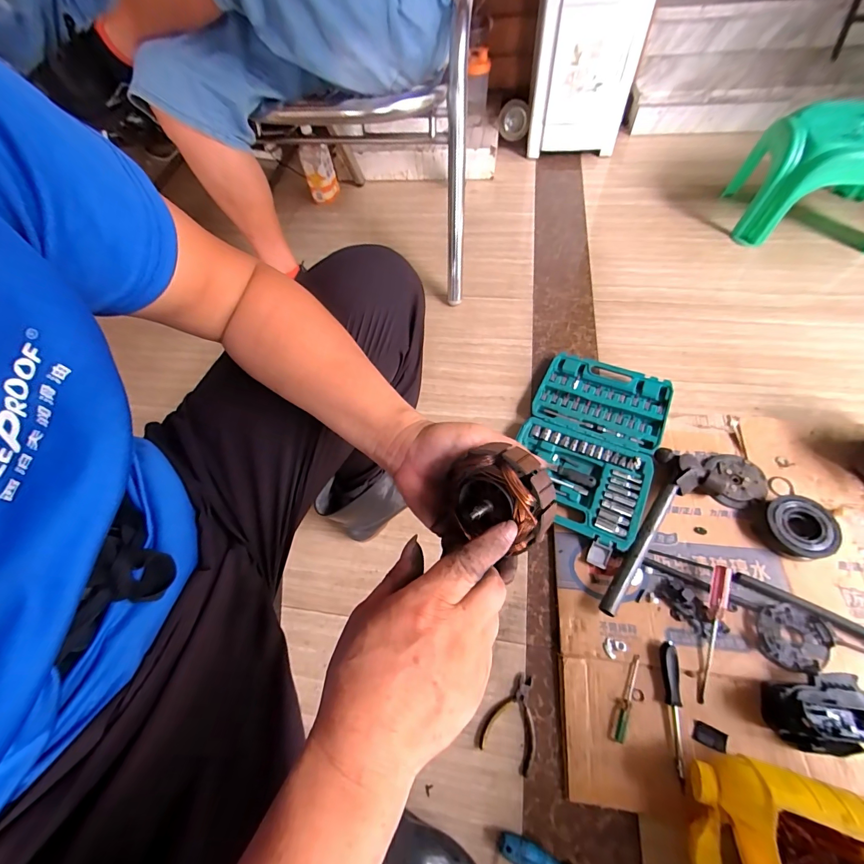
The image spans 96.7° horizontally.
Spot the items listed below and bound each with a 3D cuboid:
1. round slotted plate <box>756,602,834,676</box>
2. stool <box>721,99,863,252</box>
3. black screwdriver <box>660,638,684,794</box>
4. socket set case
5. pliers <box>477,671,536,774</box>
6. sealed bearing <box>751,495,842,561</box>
[{"bbox_3d":[0.536,0.304,0.571,0.083,0.017,0.096,35,69,22],"label":"round slotted plate"},{"bbox_3d":[1.069,-0.690,1.033,0.366,0.243,0.306,7,59,8],"label":"stool"},{"bbox_3d":[0.342,0.389,0.539,0.018,0.027,0.165,6,59,7],"label":"black screwdriver"},{"bbox_3d":[0.306,0.019,0.764,0.247,0.036,0.414,23,62,16],"label":"socket set case"},{"bbox_3d":[0.127,0.427,0.571,0.076,0.007,0.112,24,63,17],"label":"pliers"},{"bbox_3d":[0.611,0.161,0.648,0.113,0.041,0.103,-8,60,1],"label":"sealed bearing"}]

